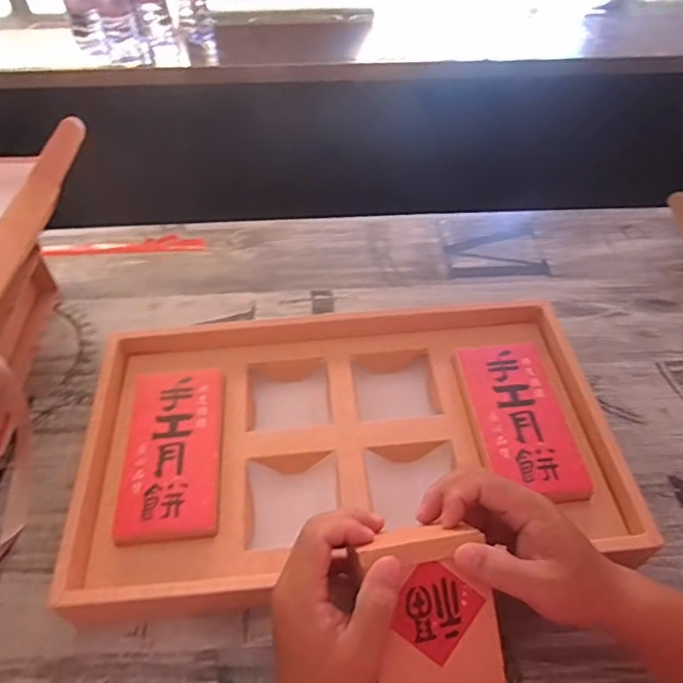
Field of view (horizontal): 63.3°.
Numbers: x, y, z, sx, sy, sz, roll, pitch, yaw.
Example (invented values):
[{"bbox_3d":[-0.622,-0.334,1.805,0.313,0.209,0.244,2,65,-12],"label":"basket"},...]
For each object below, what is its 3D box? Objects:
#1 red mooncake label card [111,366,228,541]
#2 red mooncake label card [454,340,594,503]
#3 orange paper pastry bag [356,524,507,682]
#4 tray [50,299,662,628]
[{"bbox_3d":[-0.156,0.097,0.512,0.087,0.011,0.170,-5,50,-3],"label":"red mooncake label card"},{"bbox_3d":[0.169,0.068,0.526,0.089,0.009,0.169,-3,50,-3],"label":"red mooncake label card"},{"bbox_3d":[0.062,0.193,0.365,0.084,0.008,0.136,-8,86,-10],"label":"orange paper pastry bag"},{"bbox_3d":[0.004,0.093,0.537,0.467,0.062,0.272,-5,50,-3],"label":"tray"}]

